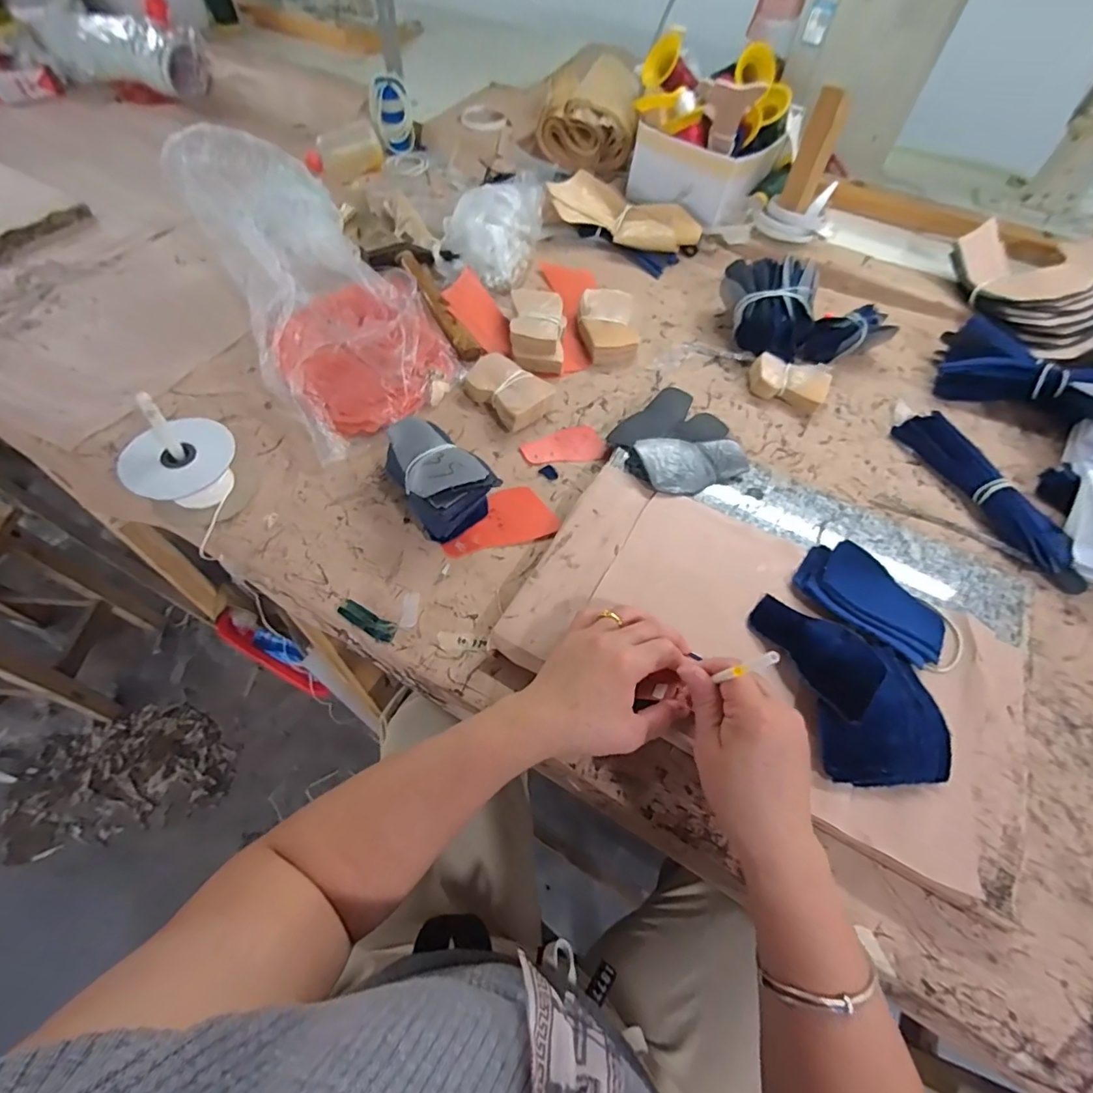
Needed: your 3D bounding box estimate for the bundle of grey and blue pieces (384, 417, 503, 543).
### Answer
[{"bbox_3d":[-0.108,-0.073,0.498,0.070,0.060,0.118,-30,65,-20],"label":"bundle of grey and blue pieces"}]

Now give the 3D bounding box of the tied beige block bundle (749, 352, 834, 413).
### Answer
[{"bbox_3d":[0.288,-0.197,0.614,0.088,0.033,0.050,27,61,12],"label":"tied beige block bundle"}]

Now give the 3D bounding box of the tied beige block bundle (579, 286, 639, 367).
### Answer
[{"bbox_3d":[0.077,-0.278,0.656,0.070,0.036,0.110,0,58,-4],"label":"tied beige block bundle"}]

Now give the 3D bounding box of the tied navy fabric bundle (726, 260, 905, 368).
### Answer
[{"bbox_3d":[0.324,-0.288,0.643,0.204,0.068,0.104,9,58,2],"label":"tied navy fabric bundle"}]

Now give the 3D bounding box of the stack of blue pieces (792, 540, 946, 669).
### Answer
[{"bbox_3d":[0.285,0.045,0.451,0.122,0.016,0.077,38,63,18],"label":"stack of blue pieces"}]

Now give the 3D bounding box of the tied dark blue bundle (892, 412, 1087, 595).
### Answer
[{"bbox_3d":[0.461,-0.056,0.538,0.048,0.030,0.225,-17,61,-13],"label":"tied dark blue bundle"}]

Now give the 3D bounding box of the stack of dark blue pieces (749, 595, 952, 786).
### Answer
[{"bbox_3d":[0.237,0.104,0.407,0.096,0.021,0.153,-10,60,-10],"label":"stack of dark blue pieces"}]

